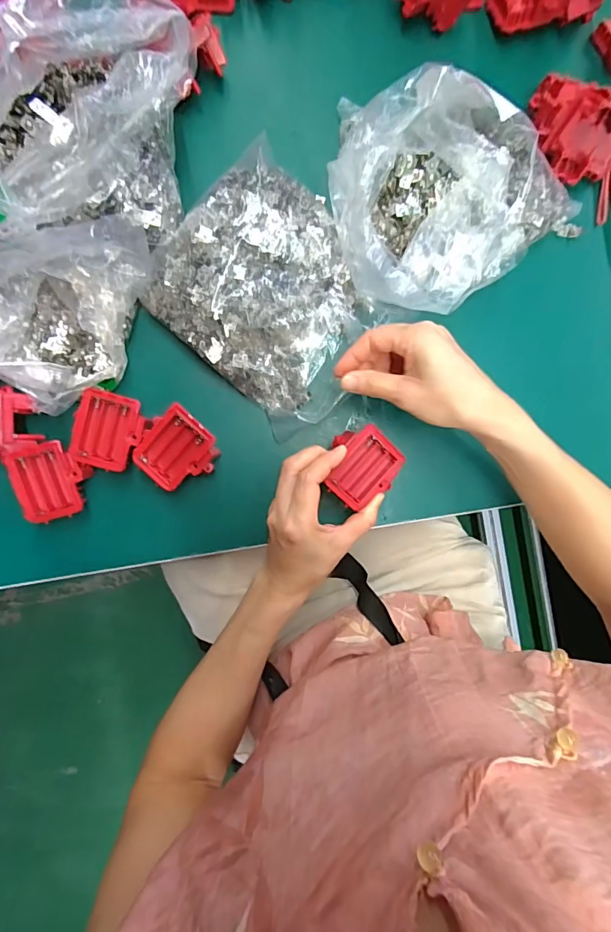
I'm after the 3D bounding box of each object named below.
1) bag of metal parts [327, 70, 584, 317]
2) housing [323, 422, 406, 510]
[{"bbox_3d":[0.123,-0.234,0.368,0.219,0.079,0.166,-36,90,-2],"label":"bag of metal parts"},{"bbox_3d":[0.049,0.001,0.377,0.061,0.022,0.066,40,95,-18],"label":"housing"}]

